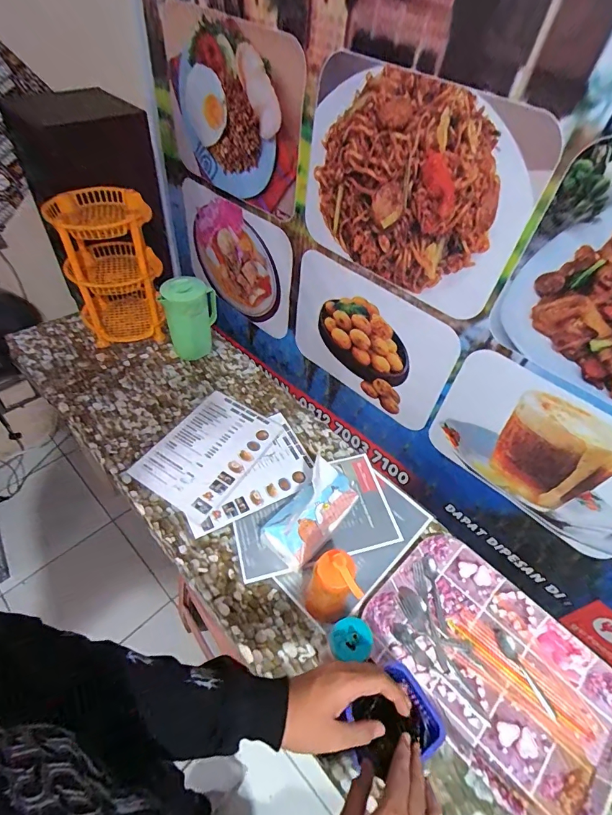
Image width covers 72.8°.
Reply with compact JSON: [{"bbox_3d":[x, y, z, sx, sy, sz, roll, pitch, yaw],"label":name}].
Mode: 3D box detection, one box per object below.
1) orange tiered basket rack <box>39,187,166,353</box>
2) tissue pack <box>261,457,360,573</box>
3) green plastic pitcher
[{"bbox_3d":[-0.506,-0.363,1.094,0.219,0.332,0.229,-7,50,-12],"label":"orange tiered basket rack"},{"bbox_3d":[0.009,0.200,0.811,0.104,0.112,0.203,34,54,22],"label":"tissue pack"},{"bbox_3d":[-0.302,-0.235,1.092,0.126,0.194,0.101,-2,50,-8],"label":"green plastic pitcher"}]

